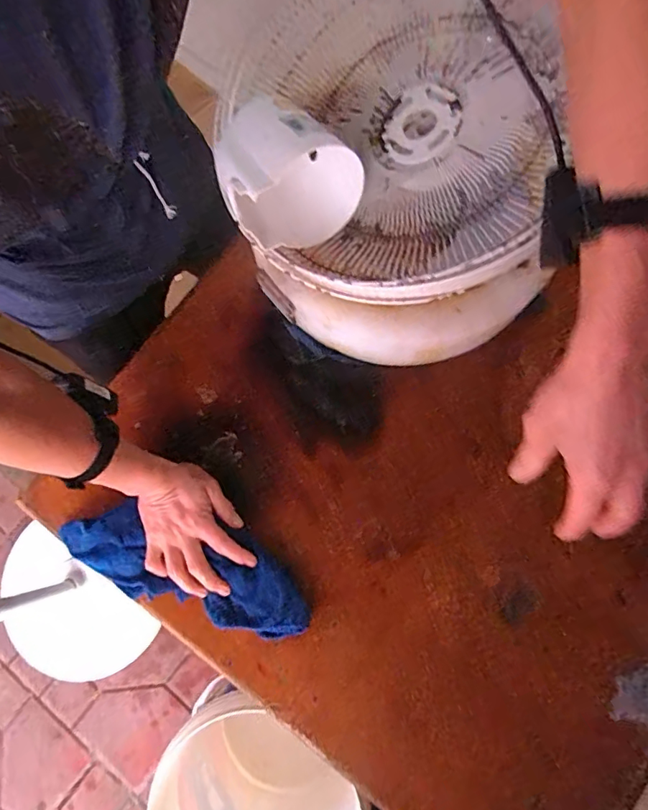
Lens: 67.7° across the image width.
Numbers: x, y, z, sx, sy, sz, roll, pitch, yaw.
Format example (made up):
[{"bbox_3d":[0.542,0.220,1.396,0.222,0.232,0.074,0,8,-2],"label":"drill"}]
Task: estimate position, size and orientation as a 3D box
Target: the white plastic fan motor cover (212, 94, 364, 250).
[{"bbox_3d":[-0.037,-0.254,0.548,0.143,0.128,0.104,-29,77,-3],"label":"white plastic fan motor cover"}]

